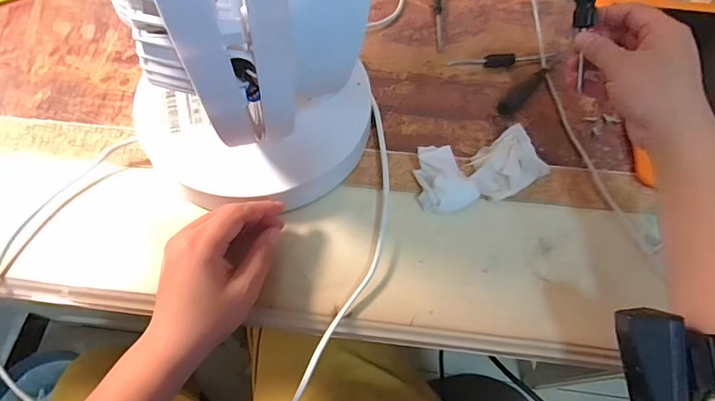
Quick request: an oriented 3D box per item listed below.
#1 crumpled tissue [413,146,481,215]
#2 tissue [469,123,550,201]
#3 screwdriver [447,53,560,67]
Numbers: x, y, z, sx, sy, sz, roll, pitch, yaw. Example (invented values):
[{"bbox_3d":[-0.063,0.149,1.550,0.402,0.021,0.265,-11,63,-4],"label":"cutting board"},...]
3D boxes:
[{"bbox_3d":[0.076,-0.020,0.384,0.049,0.026,0.060,-18,66,-11],"label":"crumpled tissue"},{"bbox_3d":[0.137,-0.032,0.397,0.070,0.017,0.053,-28,68,-15],"label":"tissue"},{"bbox_3d":[0.157,-0.153,0.462,0.118,0.013,0.013,-9,65,-7],"label":"screwdriver"}]

